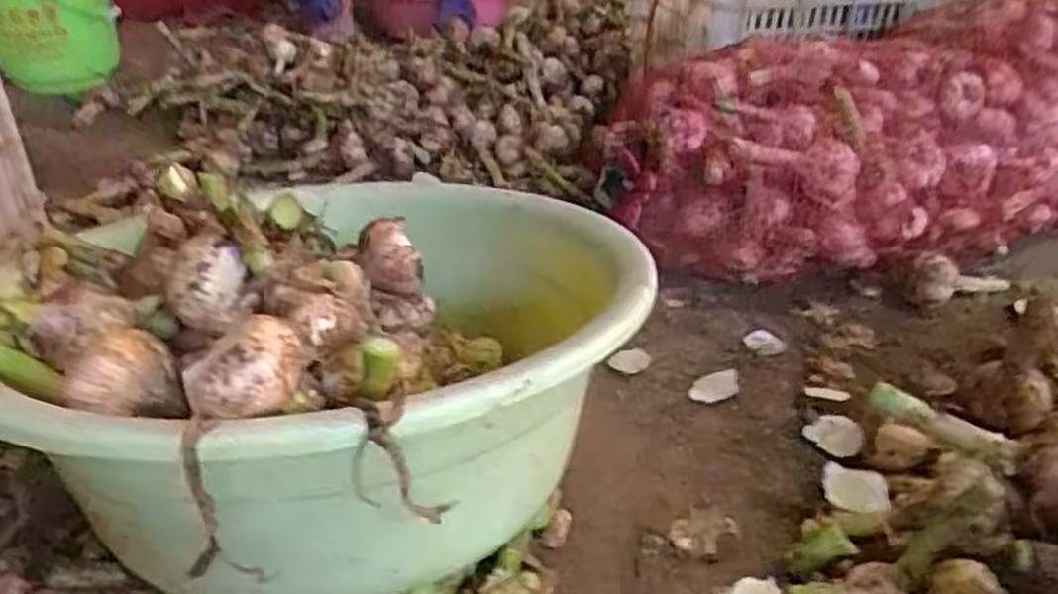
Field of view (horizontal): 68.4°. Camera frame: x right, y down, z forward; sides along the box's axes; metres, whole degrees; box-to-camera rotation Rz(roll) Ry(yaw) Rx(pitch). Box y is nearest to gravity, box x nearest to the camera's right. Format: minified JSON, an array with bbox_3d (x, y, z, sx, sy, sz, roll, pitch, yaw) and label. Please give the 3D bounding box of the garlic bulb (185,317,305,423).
[{"bbox_3d":[-0.134,0.033,0.366,0.054,0.038,0.037,-11,32,-16],"label":"garlic bulb"}]

